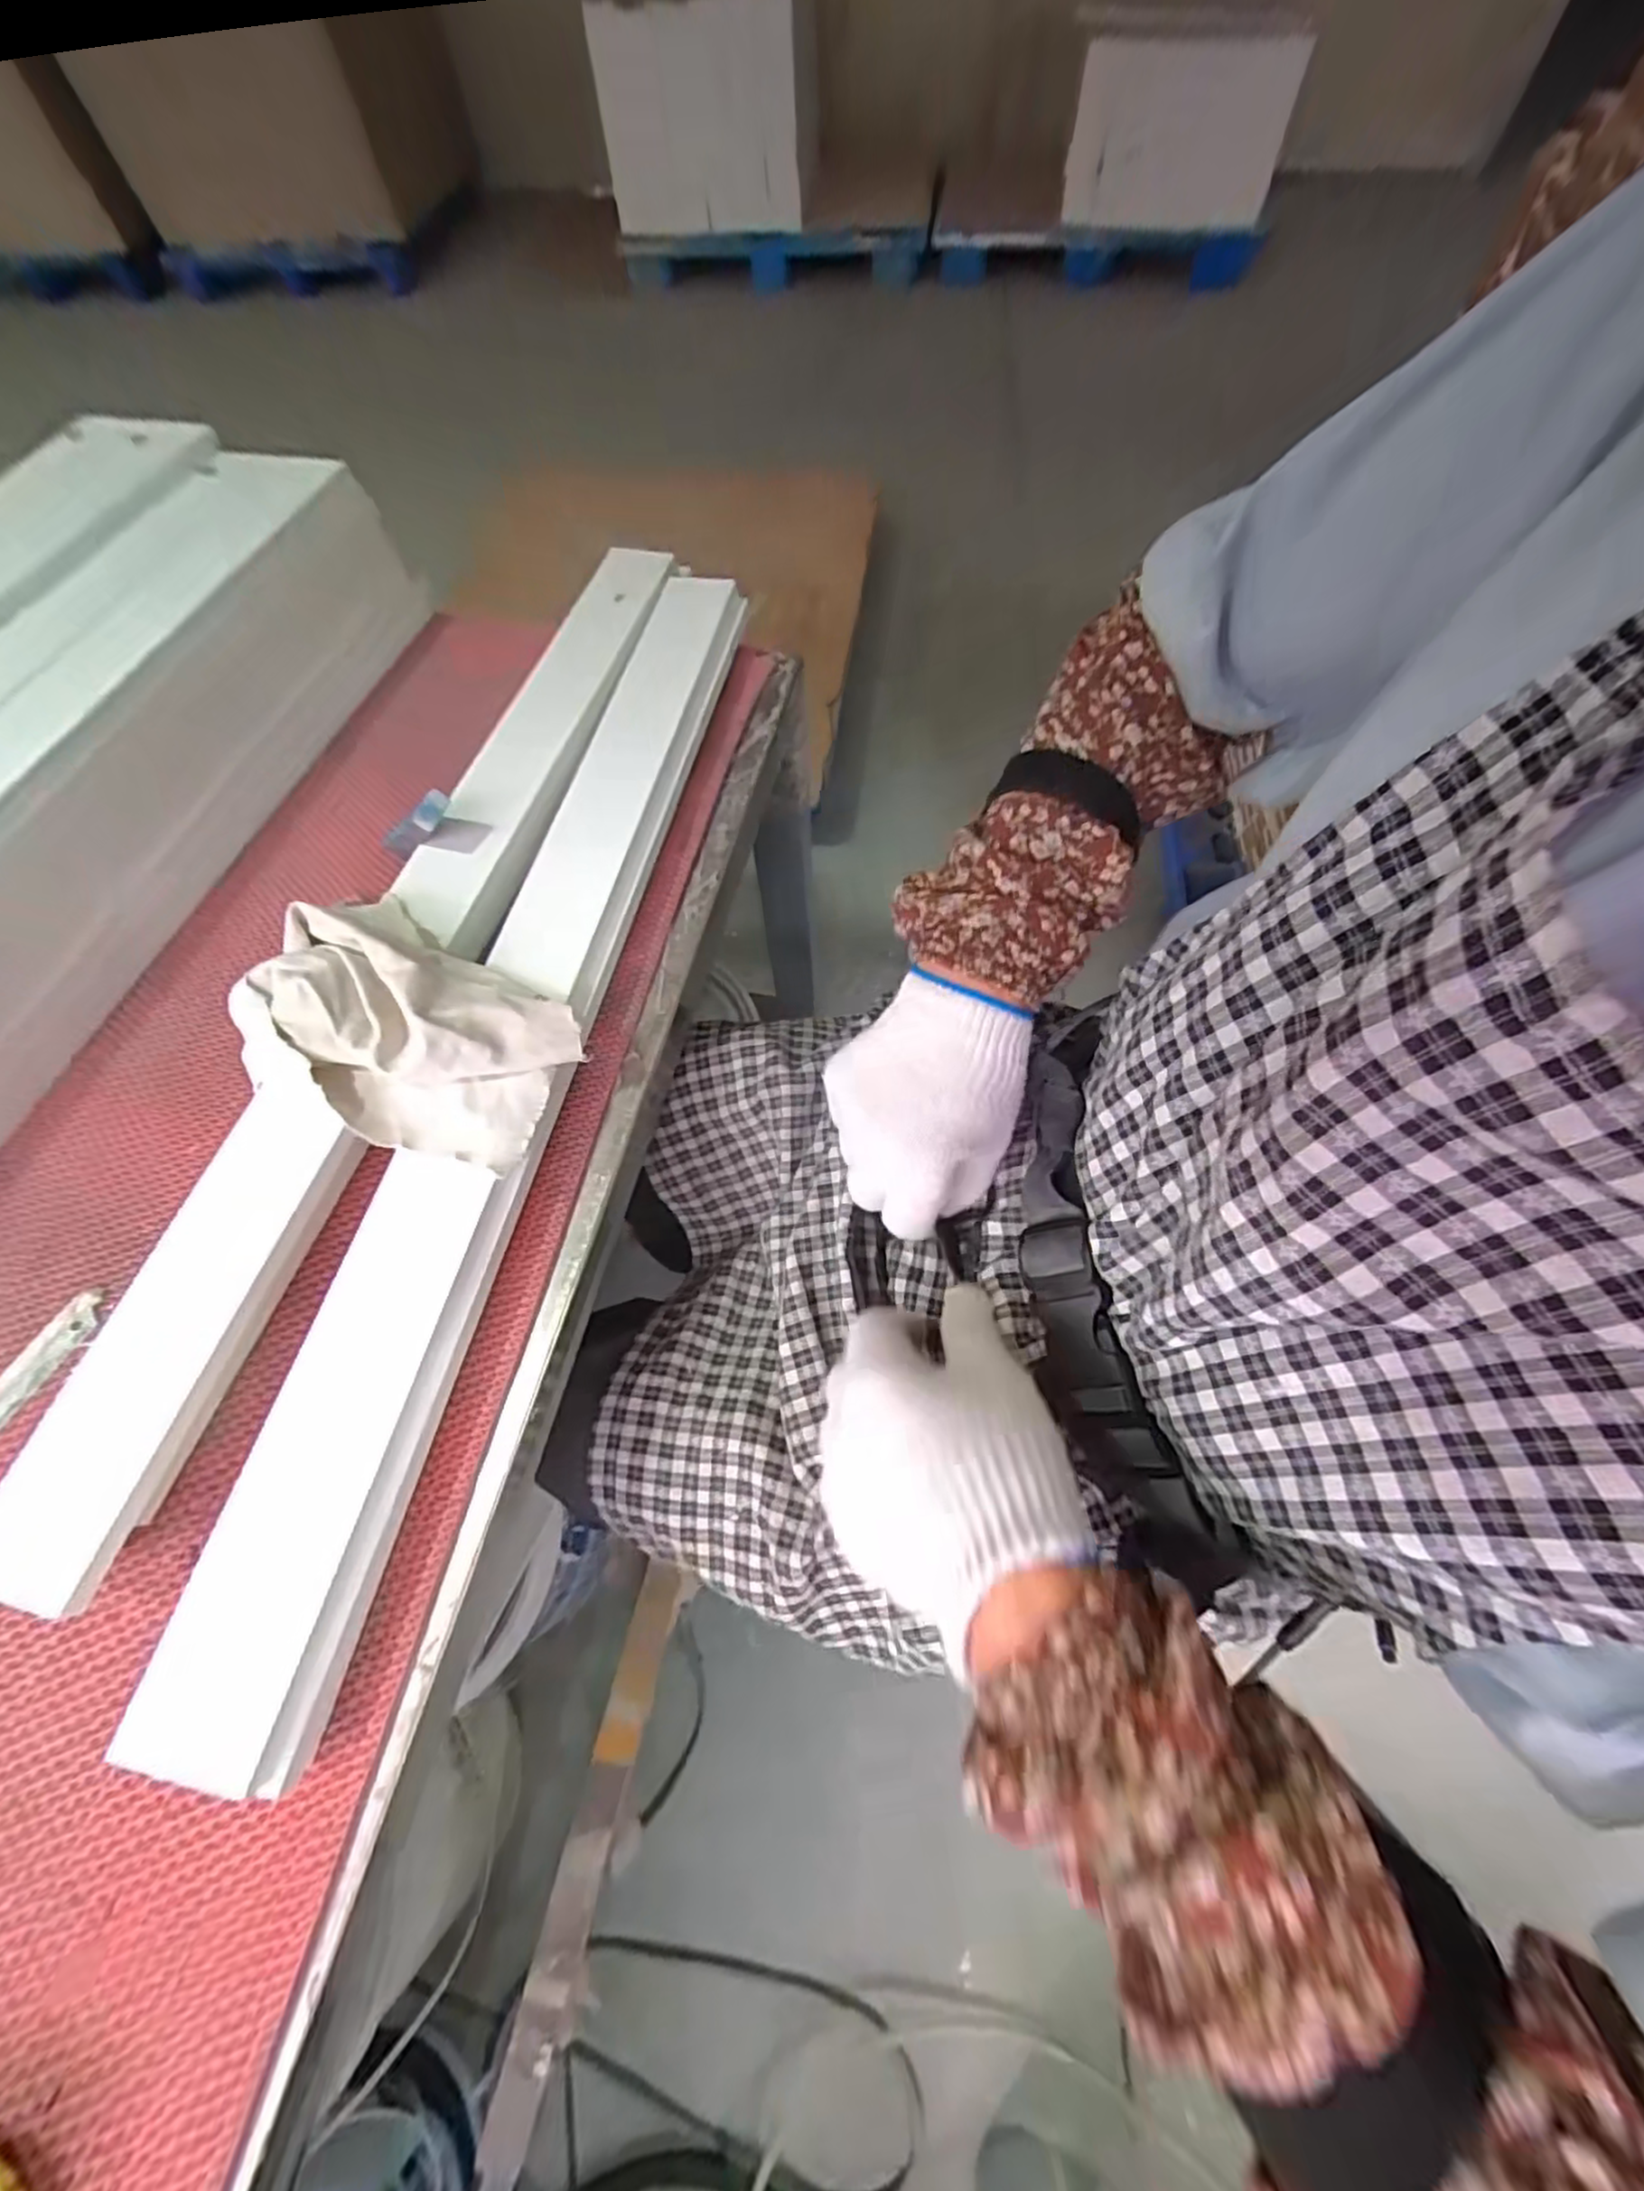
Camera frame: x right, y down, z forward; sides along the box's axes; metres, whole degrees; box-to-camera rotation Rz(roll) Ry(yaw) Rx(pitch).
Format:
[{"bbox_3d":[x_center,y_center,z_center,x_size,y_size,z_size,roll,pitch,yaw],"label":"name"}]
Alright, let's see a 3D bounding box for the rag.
[{"bbox_3d":[-0.228,-0.043,0.392,0.179,0.044,0.129,20,66,11],"label":"rag"}]

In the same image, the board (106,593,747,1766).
[{"bbox_3d":[-0.171,-0.064,0.418,0.074,0.026,0.742,14,67,-4],"label":"board"}]

